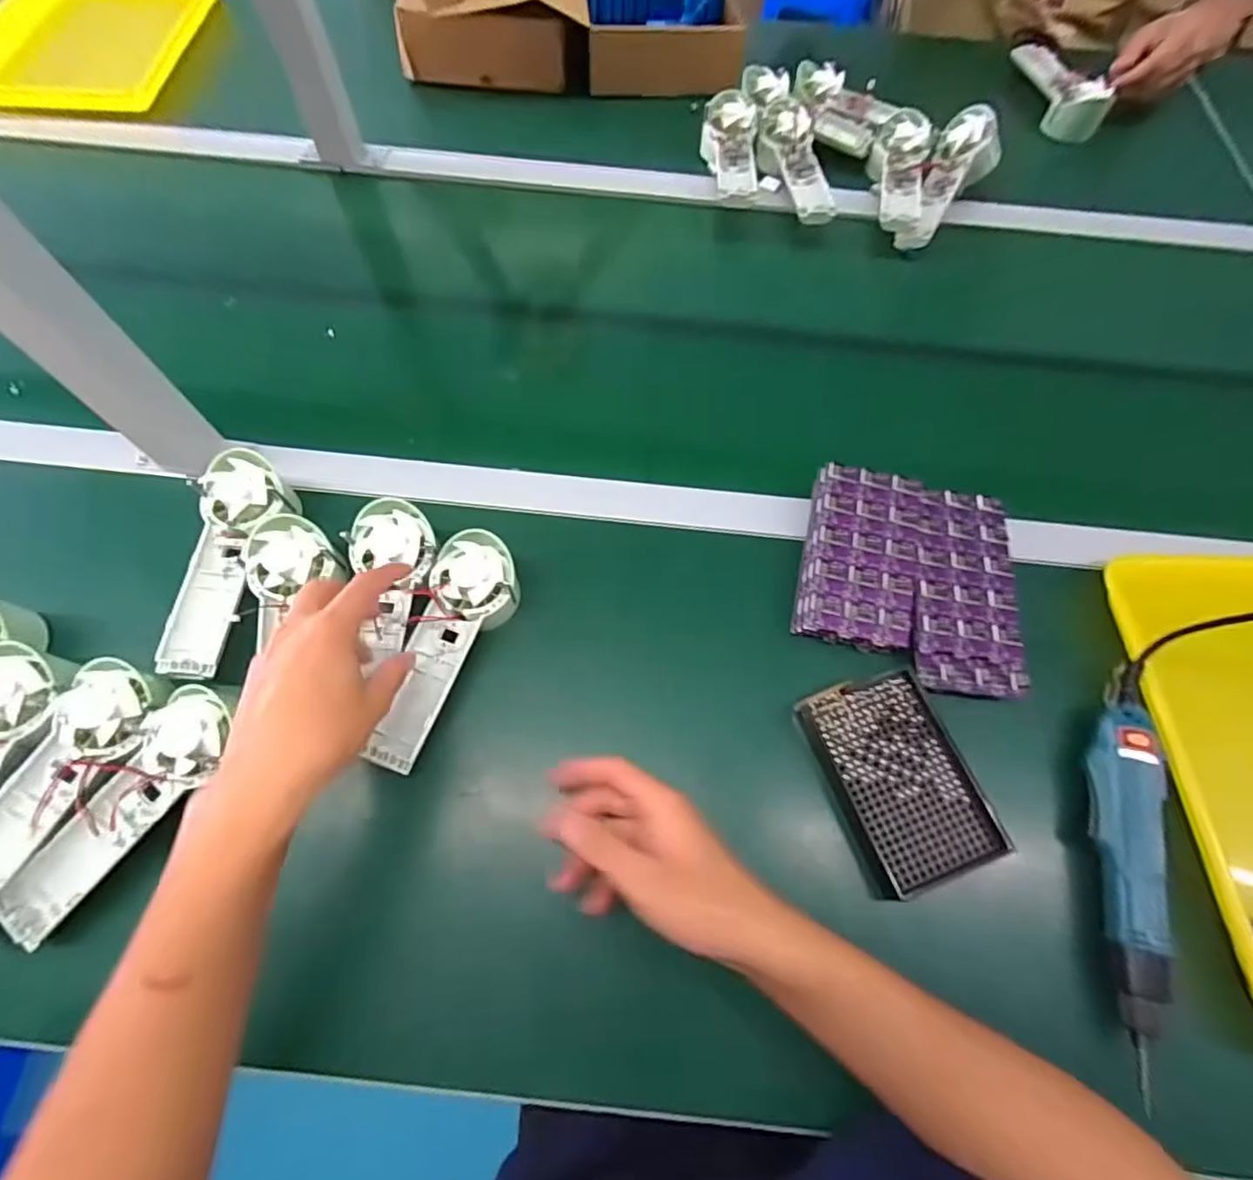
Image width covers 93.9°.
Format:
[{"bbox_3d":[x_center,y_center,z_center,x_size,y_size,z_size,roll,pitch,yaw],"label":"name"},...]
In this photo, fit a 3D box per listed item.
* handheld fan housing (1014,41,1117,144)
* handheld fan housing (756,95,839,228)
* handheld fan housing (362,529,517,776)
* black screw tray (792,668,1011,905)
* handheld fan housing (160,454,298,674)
[{"bbox_3d":[0.572,-0.665,0.776,0.049,0.060,0.151,-8,67,-6],"label":"handheld fan housing"},{"bbox_3d":[0.192,-0.488,0.677,0.063,0.045,0.179,-3,66,-3],"label":"handheld fan housing"},{"bbox_3d":[-0.130,0.041,0.426,0.061,0.033,0.176,15,67,5],"label":"handheld fan housing"},{"bbox_3d":[0.193,0.133,0.420,0.096,0.023,0.139,-17,68,-9],"label":"black screw tray"},{"bbox_3d":[-0.307,-0.021,0.452,0.063,0.047,0.178,0,66,-2],"label":"handheld fan housing"}]

